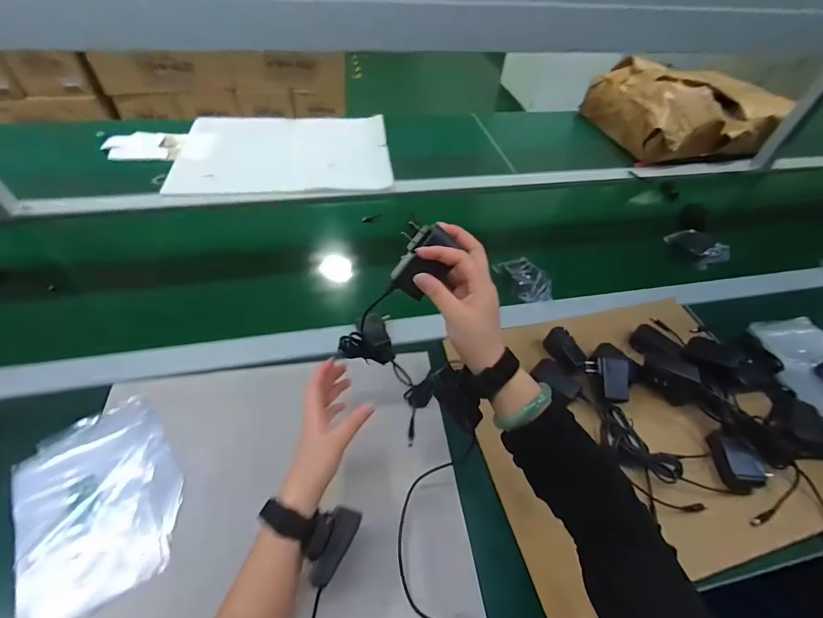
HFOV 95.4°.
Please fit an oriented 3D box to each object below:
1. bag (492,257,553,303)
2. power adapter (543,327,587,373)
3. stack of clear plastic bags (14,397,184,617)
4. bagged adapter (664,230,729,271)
[{"bbox_3d":[0.225,-0.065,0.747,0.058,0.045,0.124,-12,52,-15],"label":"bag"},{"bbox_3d":[0.251,0.068,0.611,0.026,0.047,0.078,-21,55,-21],"label":"power adapter"},{"bbox_3d":[-0.382,0.229,0.461,0.164,0.023,0.234,-24,56,-23],"label":"stack of clear plastic bags"},{"bbox_3d":[0.649,-0.141,0.853,0.128,0.067,0.034,35,55,22],"label":"bagged adapter"}]

